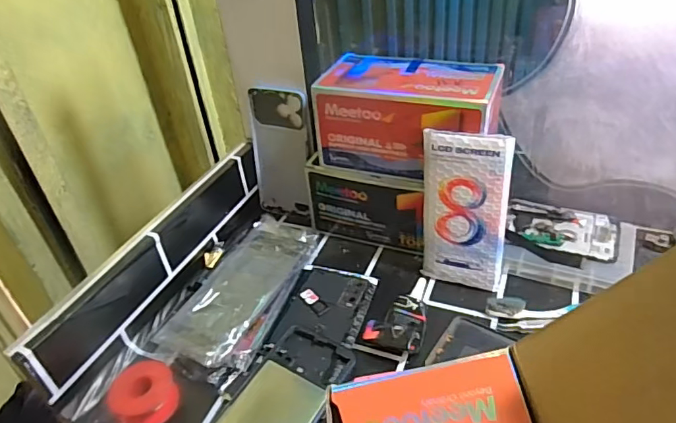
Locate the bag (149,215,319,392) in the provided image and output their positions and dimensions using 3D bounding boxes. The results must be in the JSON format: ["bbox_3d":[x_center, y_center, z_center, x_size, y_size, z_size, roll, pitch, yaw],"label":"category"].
[{"bbox_3d":[-0.096,0.073,0.537,0.094,0.028,0.220,7,39,18],"label":"bag"}]

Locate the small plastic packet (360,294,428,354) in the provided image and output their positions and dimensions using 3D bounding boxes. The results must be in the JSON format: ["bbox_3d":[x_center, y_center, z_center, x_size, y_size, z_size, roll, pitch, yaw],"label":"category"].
[{"bbox_3d":[0.057,0.107,0.481,0.050,0.019,0.059,10,40,21],"label":"small plastic packet"}]

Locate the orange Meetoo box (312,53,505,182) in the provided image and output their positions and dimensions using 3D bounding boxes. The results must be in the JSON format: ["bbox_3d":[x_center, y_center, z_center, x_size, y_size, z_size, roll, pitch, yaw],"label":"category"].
[{"bbox_3d":[0.077,-0.099,0.530,0.183,0.092,0.093,12,40,22],"label":"orange Meetoo box"}]

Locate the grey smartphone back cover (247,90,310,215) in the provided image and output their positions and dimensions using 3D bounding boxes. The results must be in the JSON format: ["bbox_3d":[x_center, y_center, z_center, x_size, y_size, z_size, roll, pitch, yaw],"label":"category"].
[{"bbox_3d":[-0.068,-0.071,0.623,0.079,0.166,0.011,11,32,22],"label":"grey smartphone back cover"}]

